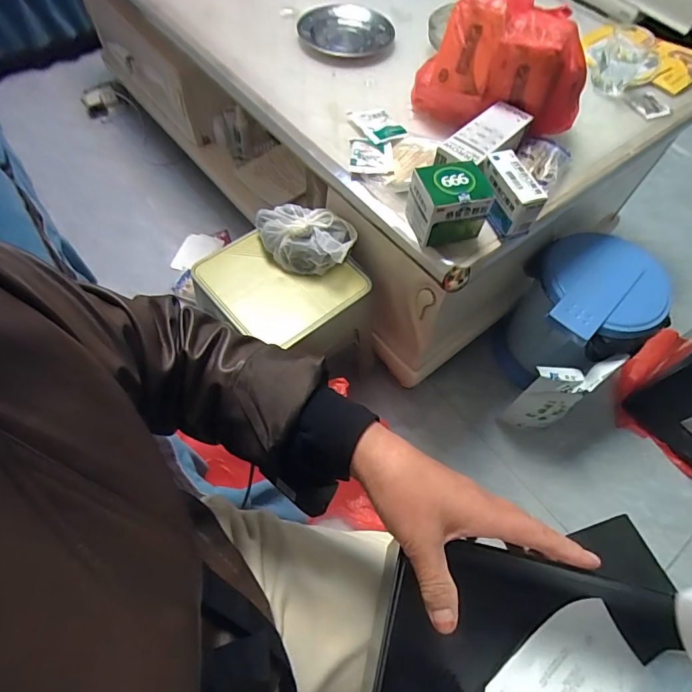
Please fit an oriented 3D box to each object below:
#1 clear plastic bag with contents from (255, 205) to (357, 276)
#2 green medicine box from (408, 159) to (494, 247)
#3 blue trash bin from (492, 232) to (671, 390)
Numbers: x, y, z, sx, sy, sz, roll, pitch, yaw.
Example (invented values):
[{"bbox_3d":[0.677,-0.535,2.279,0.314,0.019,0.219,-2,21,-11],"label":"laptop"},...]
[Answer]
[{"bbox_3d":[-0.075,-0.186,0.762,0.176,0.061,0.106,25,62,10],"label":"clear plastic bag with contents"},{"bbox_3d":[0.139,-0.196,0.610,0.092,0.078,0.080,-9,62,-8],"label":"green medicine box"},{"bbox_3d":[0.460,-0.058,0.921,0.237,0.258,0.240,2,61,-3],"label":"blue trash bin"}]

